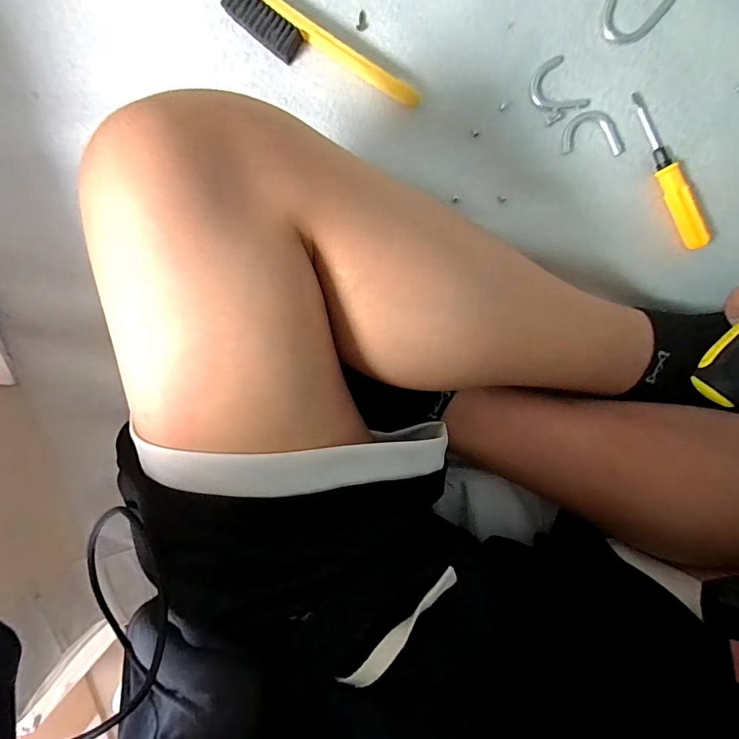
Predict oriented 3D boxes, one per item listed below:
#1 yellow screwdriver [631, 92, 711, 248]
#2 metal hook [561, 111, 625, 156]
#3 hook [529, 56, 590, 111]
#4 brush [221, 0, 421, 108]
[{"bbox_3d":[0.235,-0.155,0.317,0.015,0.020,0.127,-26,96,7],"label":"yellow screwdriver"},{"bbox_3d":[0.182,-0.192,0.326,0.047,0.004,0.032,5,99,3],"label":"metal hook"},{"bbox_3d":[0.149,-0.224,0.325,0.034,0.004,0.045,-32,95,7],"label":"hook"},{"bbox_3d":[-0.038,-0.258,0.330,0.168,0.018,0.033,32,99,-1],"label":"brush"}]

